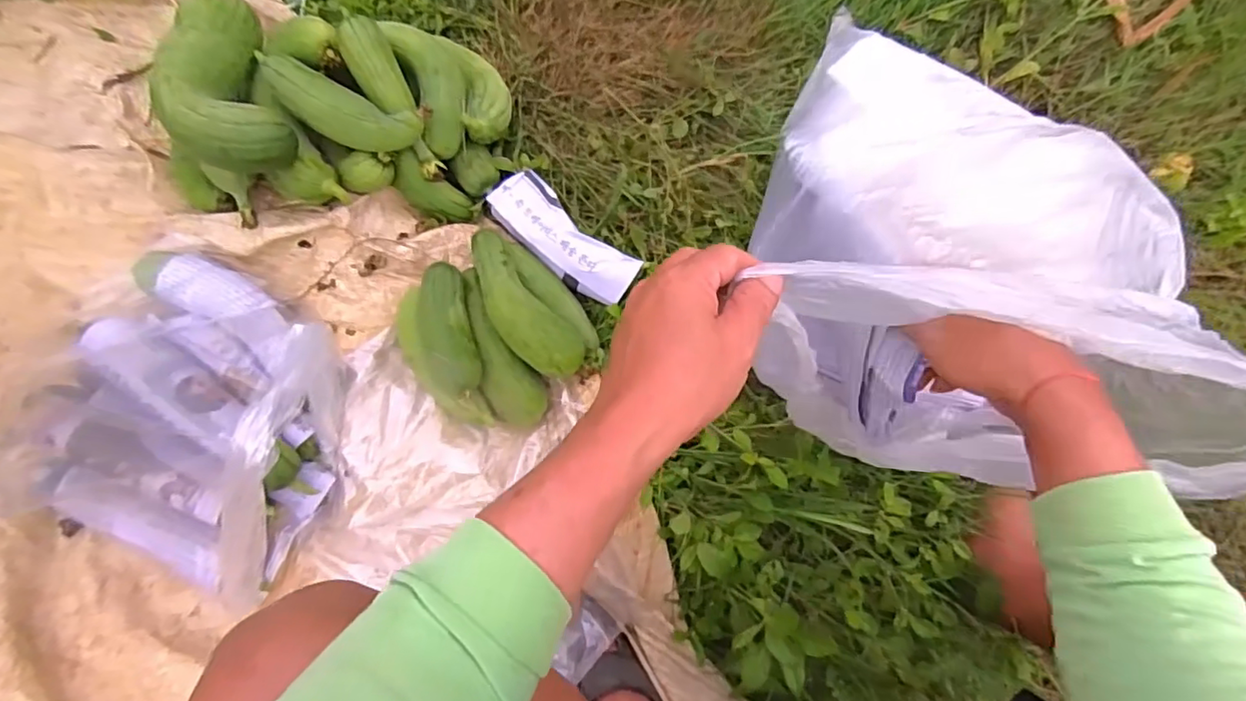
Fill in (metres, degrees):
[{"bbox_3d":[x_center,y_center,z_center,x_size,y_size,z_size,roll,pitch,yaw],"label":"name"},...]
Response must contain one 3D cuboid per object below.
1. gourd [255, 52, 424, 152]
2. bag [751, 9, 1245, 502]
[{"bbox_3d":[-0.295,-0.246,0.609,0.165,0.042,0.056,23,82,2],"label":"gourd"},{"bbox_3d":[0.295,-0.144,0.502,0.276,0.346,0.483,12,81,1],"label":"bag"}]

